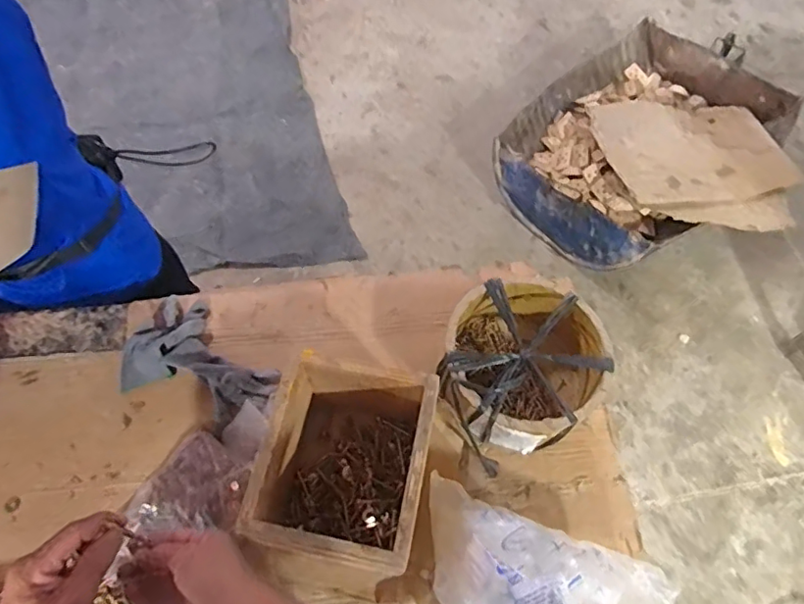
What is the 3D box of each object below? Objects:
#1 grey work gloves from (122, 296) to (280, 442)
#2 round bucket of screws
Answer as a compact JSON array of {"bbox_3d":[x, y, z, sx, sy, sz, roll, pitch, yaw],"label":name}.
[{"bbox_3d":[-0.300,0.099,0.807,0.235,0.042,0.154,37,68,15],"label":"grey work gloves"},{"bbox_3d":[0.161,0.084,0.773,0.227,0.109,0.216,1,64,-2],"label":"round bucket of screws"}]

